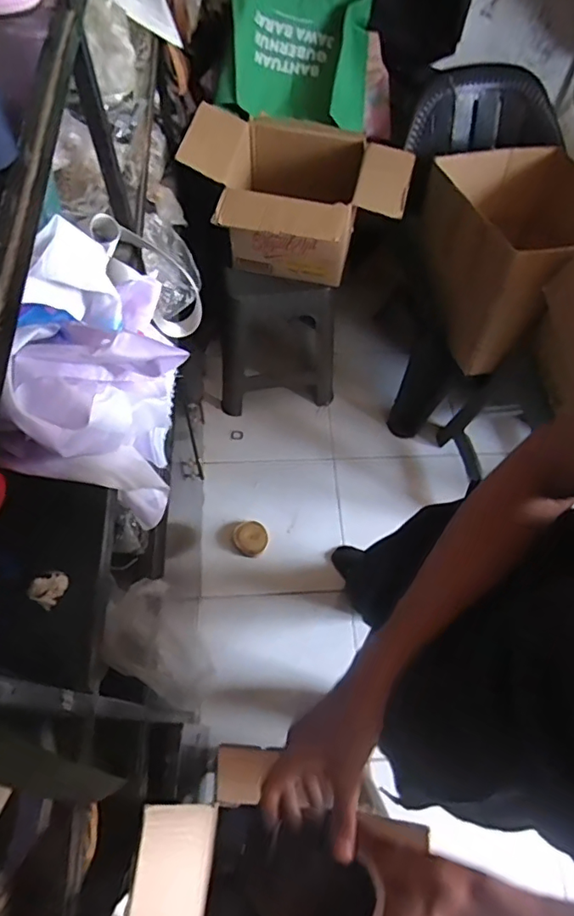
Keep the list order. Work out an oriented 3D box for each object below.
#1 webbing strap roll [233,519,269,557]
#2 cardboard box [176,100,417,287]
[{"bbox_3d":[-0.101,0.221,1.471,0.095,0.040,0.095,1,63,-2],"label":"webbing strap roll"},{"bbox_3d":[-0.001,-0.580,1.235,0.520,0.237,0.390,15,63,5],"label":"cardboard box"}]

